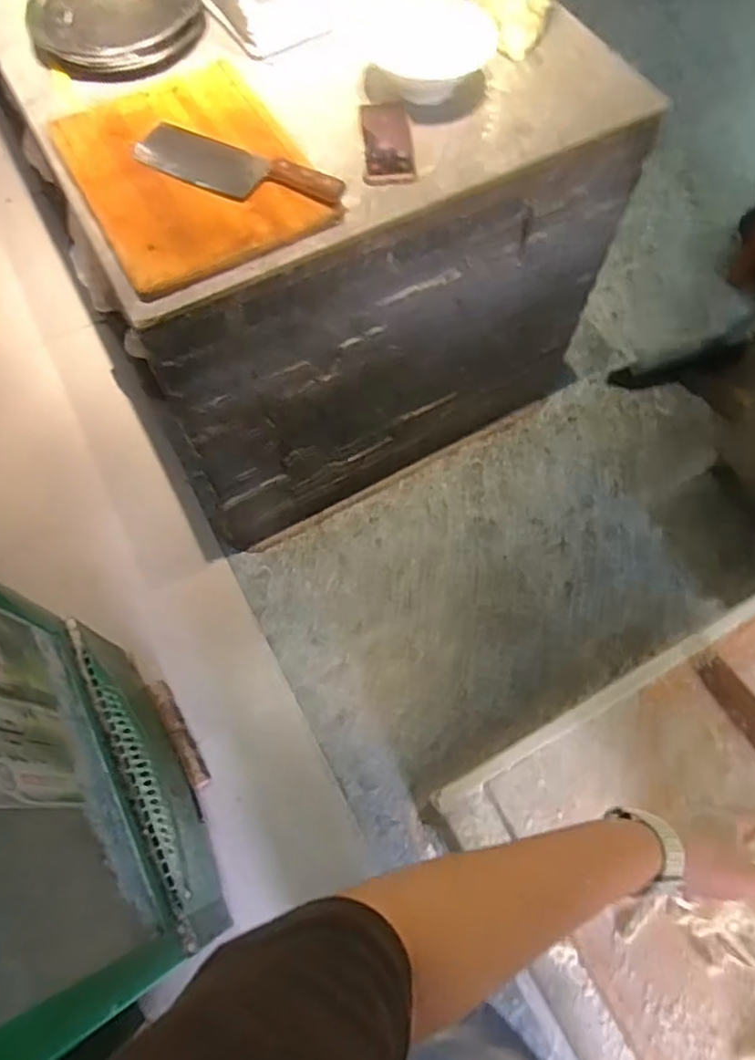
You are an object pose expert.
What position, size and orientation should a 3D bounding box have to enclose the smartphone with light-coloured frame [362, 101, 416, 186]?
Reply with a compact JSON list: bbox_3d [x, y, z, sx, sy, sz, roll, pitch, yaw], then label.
[{"bbox_3d":[0.015,-0.589,0.983,0.073,0.015,0.174,-3,67,0],"label":"smartphone with light-coloured frame"}]

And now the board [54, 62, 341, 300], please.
[{"bbox_3d":[-0.279,-0.530,0.952,0.301,0.034,0.389,-30,70,-12],"label":"board"}]

